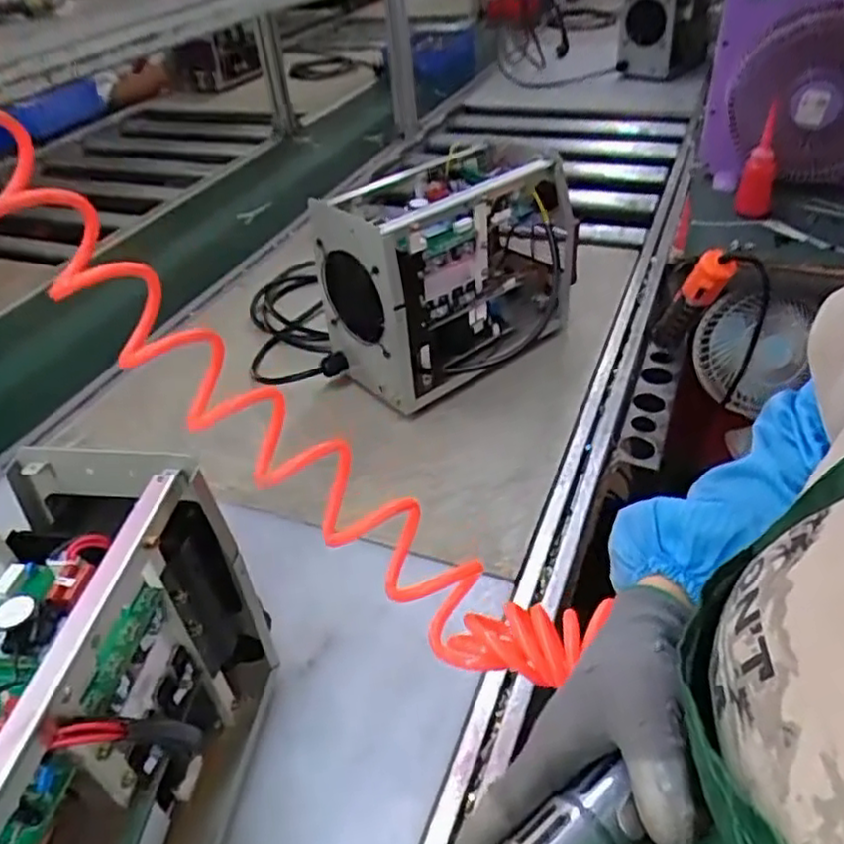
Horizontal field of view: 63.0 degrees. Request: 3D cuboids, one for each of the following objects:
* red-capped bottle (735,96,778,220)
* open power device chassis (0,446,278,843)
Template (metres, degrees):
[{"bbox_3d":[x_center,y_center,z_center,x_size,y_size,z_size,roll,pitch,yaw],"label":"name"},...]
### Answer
[{"bbox_3d":[0.516,-0.391,1.048,0.049,0.160,0.043,11,42,21],"label":"red-capped bottle"},{"bbox_3d":[-0.212,0.214,0.415,0.148,0.239,0.310,-1,39,7],"label":"open power device chassis"}]

